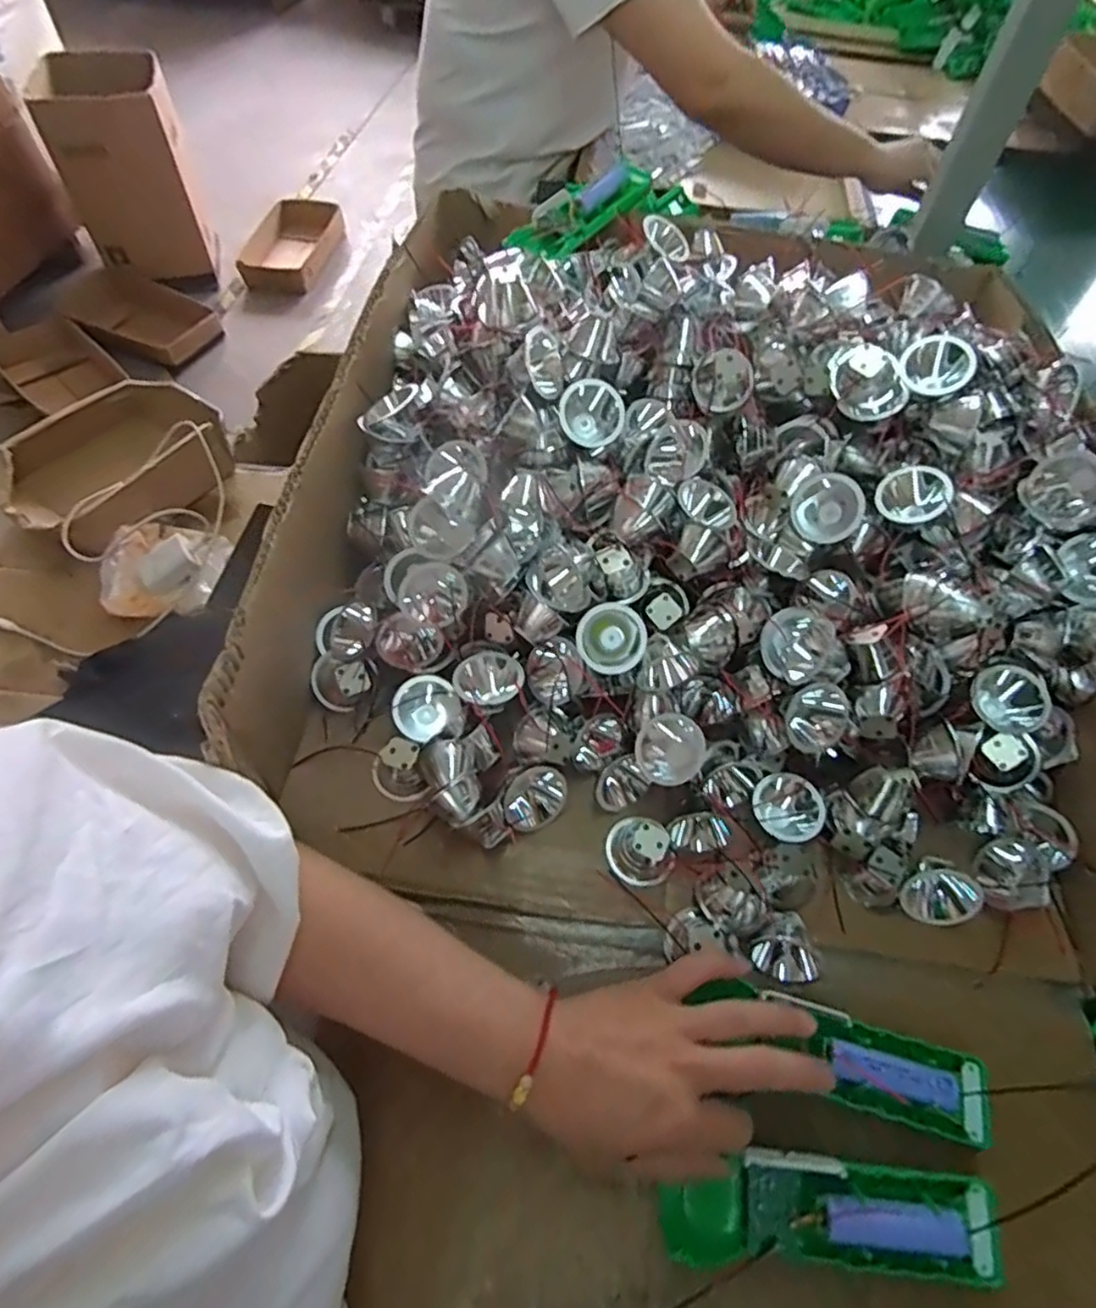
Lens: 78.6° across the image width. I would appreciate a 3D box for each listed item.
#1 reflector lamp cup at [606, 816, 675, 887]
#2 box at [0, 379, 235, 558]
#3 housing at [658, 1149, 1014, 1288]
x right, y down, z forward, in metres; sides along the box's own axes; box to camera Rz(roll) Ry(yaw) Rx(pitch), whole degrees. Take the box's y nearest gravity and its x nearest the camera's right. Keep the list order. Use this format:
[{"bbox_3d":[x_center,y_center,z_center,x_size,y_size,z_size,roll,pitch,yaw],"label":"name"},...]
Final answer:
[{"bbox_3d":[0.059,0.126,0.430,0.036,0.031,0.044,-33,65,-21],"label":"reflector lamp cup"},{"bbox_3d":[-0.528,-0.237,0.829,0.192,0.075,0.262,33,62,17],"label":"box"},{"bbox_3d":[0.142,0.275,0.329,0.165,0.032,0.044,4,58,0],"label":"housing"}]

